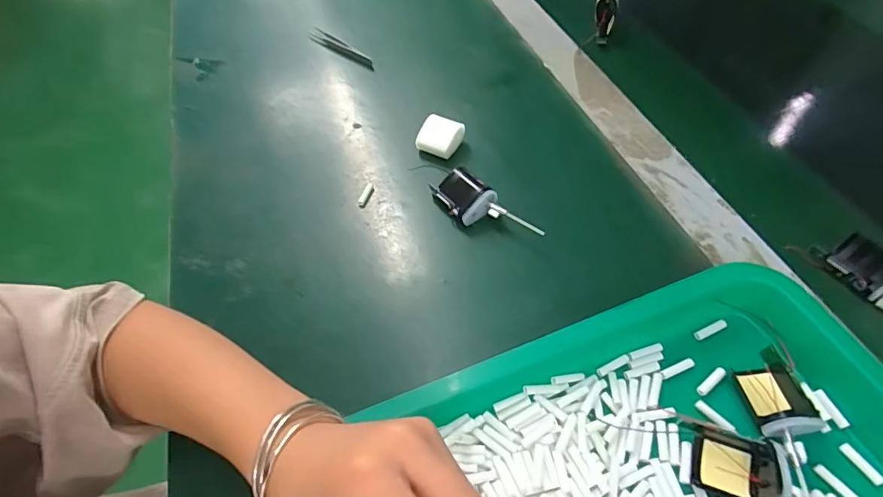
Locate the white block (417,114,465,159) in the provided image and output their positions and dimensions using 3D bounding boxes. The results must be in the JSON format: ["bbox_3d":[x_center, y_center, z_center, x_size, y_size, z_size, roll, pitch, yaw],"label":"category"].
[{"bbox_3d":[-0.002,-0.104,0.432,0.034,0.028,0.032,25,59,22],"label":"white block"}]

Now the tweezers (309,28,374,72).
[{"bbox_3d":[-0.120,-0.236,0.549,0.019,0.015,0.112,-40,59,-22],"label":"tweezers"}]

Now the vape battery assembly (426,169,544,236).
[{"bbox_3d":[0.032,-0.033,0.378,0.033,0.026,0.093,-39,59,-22],"label":"vape battery assembly"}]

